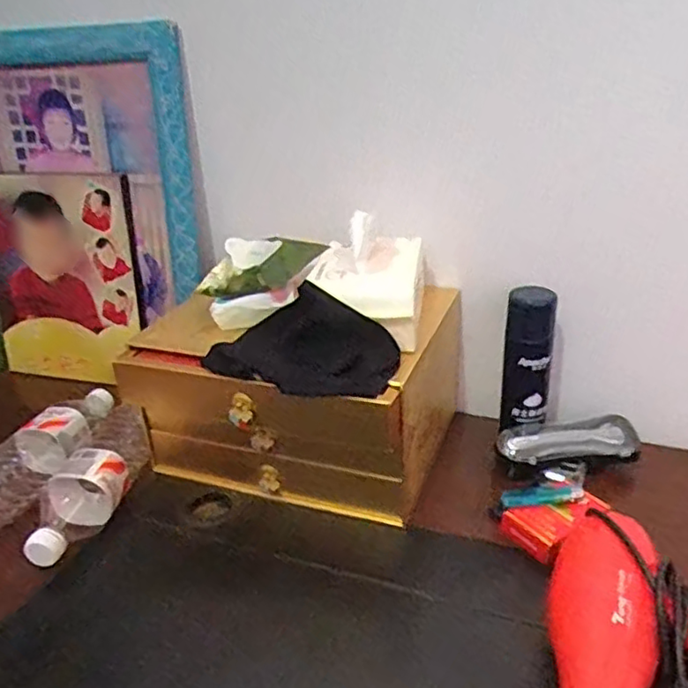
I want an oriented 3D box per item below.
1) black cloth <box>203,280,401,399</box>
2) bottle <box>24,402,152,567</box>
[{"bbox_3d":[-0.045,0.000,0.602,0.182,0.068,0.073,10,30,24],"label":"black cloth"},{"bbox_3d":[-0.268,0.147,0.677,0.074,0.055,0.201,1,28,9],"label":"bottle"}]

